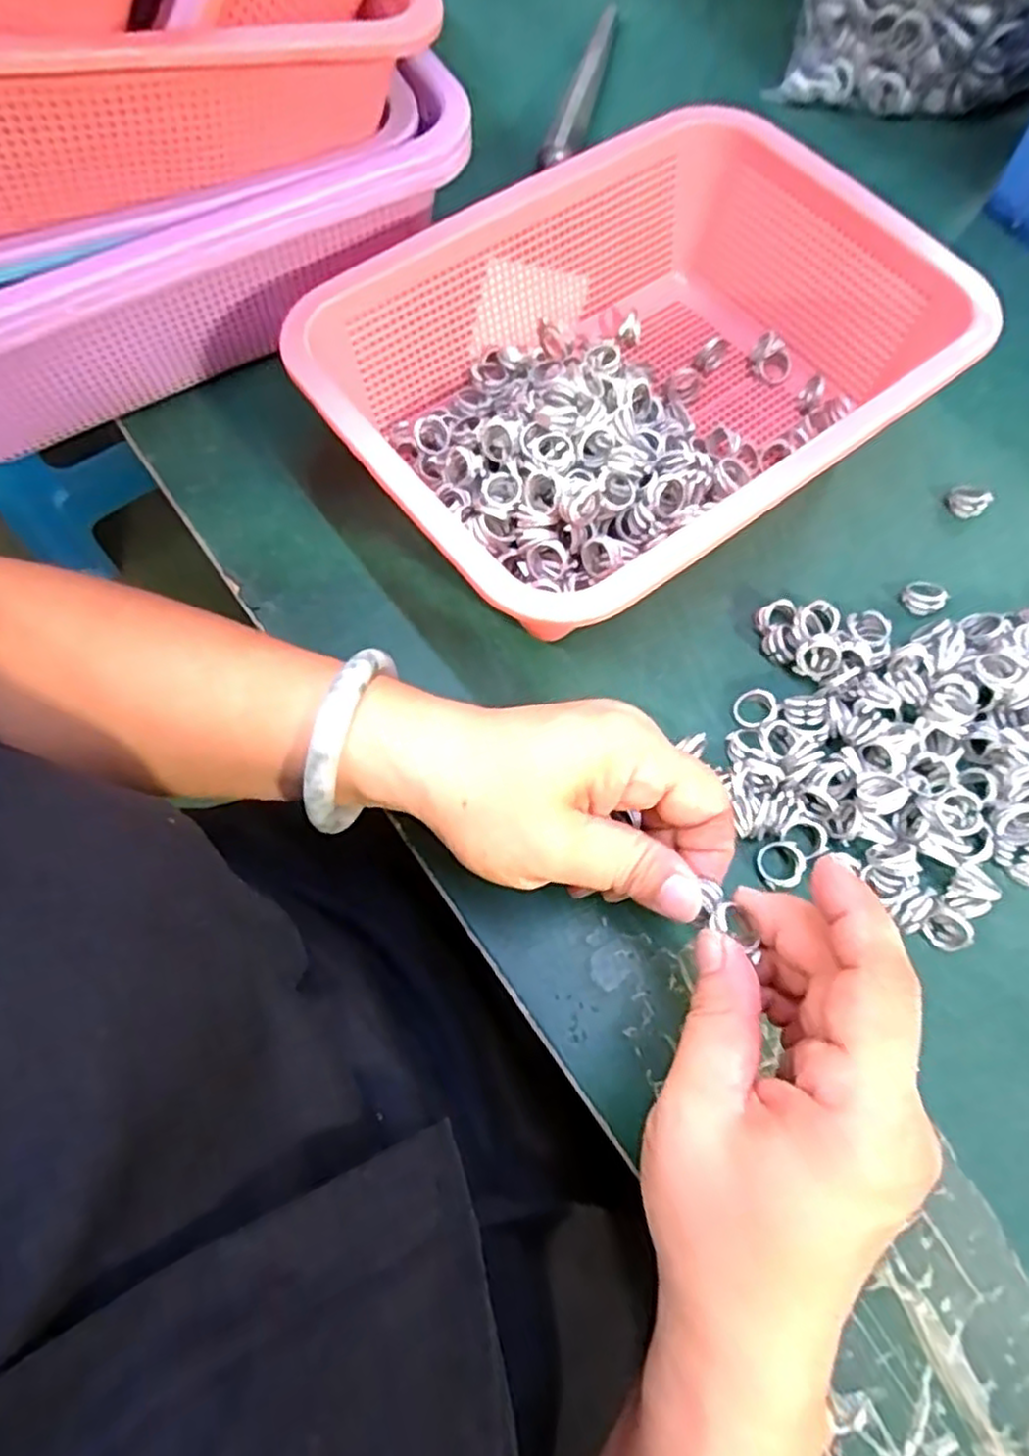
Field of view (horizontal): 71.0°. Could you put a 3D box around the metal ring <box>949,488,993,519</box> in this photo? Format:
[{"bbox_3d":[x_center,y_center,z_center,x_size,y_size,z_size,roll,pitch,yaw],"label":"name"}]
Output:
[{"bbox_3d":[0.223,-0.111,0.355,0.017,0.011,0.014,42,73,15],"label":"metal ring"}]

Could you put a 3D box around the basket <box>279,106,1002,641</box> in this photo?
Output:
[{"bbox_3d":[0.054,-0.155,0.333,0.258,0.078,0.192,-34,72,-14],"label":"basket"}]

